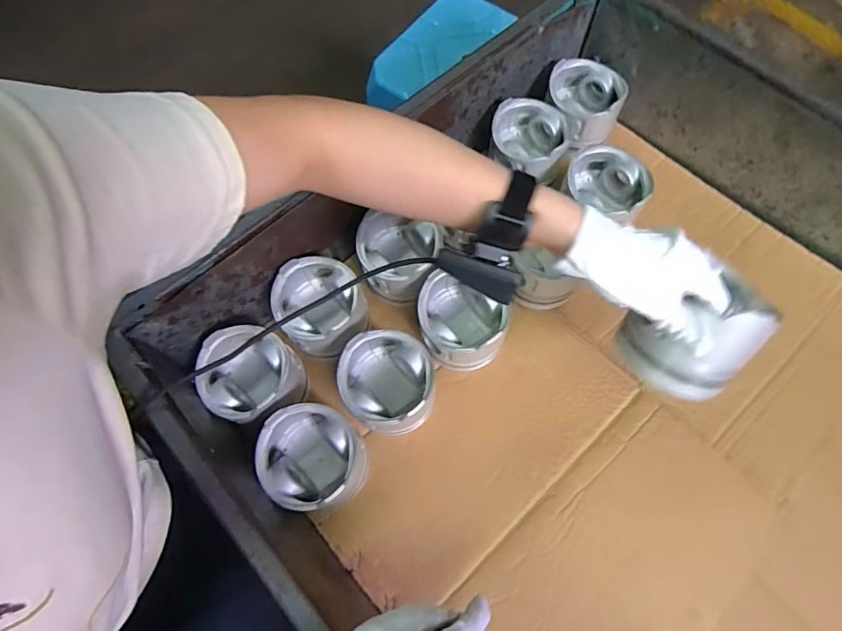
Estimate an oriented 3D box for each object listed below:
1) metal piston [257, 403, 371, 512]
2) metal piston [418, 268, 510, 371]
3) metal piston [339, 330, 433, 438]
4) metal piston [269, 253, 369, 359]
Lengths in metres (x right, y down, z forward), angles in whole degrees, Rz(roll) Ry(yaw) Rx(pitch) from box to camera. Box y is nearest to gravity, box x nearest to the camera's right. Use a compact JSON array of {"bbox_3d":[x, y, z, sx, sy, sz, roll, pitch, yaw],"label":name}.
[{"bbox_3d":[-0.111,0.155,0.519,0.100,0.098,0.100,-1,68,2],"label":"metal piston"},{"bbox_3d":[0.049,0.006,0.571,0.105,0.080,0.103,-4,68,1],"label":"metal piston"},{"bbox_3d":[-0.035,0.081,0.549,0.098,0.095,0.101,-1,68,2],"label":"metal piston"},{"bbox_3d":[-0.119,-0.004,0.578,0.107,0.076,0.116,-14,68,-3],"label":"metal piston"}]

